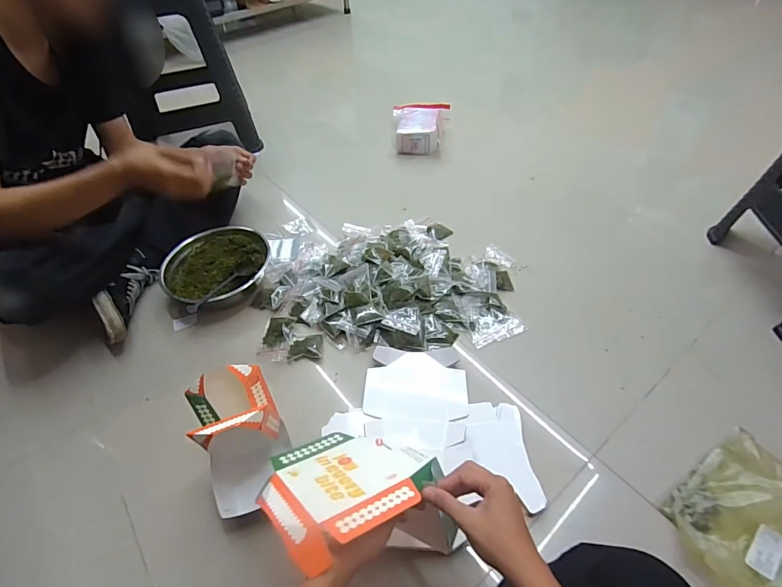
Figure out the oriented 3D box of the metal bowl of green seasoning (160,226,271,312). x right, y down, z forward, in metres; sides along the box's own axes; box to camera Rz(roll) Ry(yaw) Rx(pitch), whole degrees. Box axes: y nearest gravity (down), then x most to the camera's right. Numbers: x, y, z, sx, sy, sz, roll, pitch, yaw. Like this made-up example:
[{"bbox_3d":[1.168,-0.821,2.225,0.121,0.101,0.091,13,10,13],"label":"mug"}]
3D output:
[{"bbox_3d":[-0.387,-0.058,0.921,0.197,0.074,0.230,33,58,29],"label":"metal bowl of green seasoning"}]

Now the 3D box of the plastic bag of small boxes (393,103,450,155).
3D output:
[{"bbox_3d":[0.099,-0.545,1.316,0.182,0.079,0.228,-1,48,3],"label":"plastic bag of small boxes"}]

